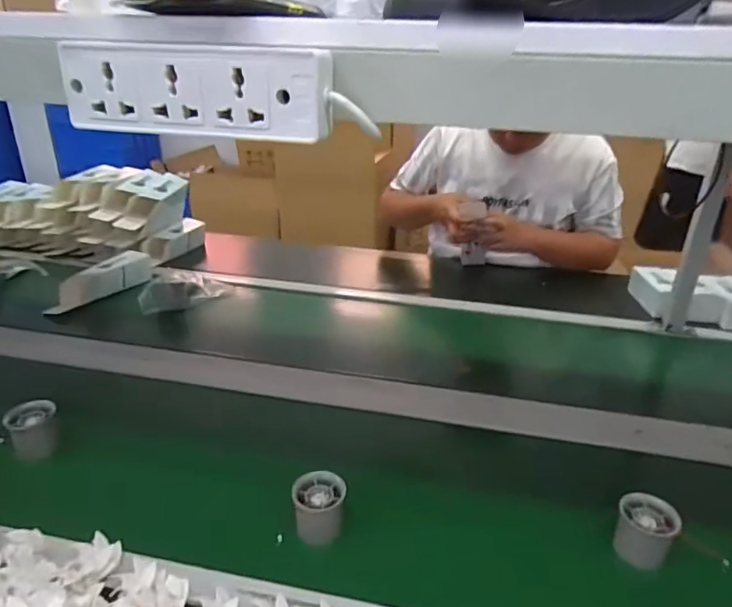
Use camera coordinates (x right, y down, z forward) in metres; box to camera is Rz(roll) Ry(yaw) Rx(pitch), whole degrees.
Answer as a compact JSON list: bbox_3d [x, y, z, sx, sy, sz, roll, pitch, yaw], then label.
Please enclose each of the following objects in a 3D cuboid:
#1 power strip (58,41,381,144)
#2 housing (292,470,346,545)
[{"bbox_3d":[-0.091,-0.125,0.318,0.183,0.049,0.025,7,27,13],"label":"power strip"},{"bbox_3d":[-0.052,0.231,0.592,0.059,0.073,0.054,-4,26,-9],"label":"housing"}]

